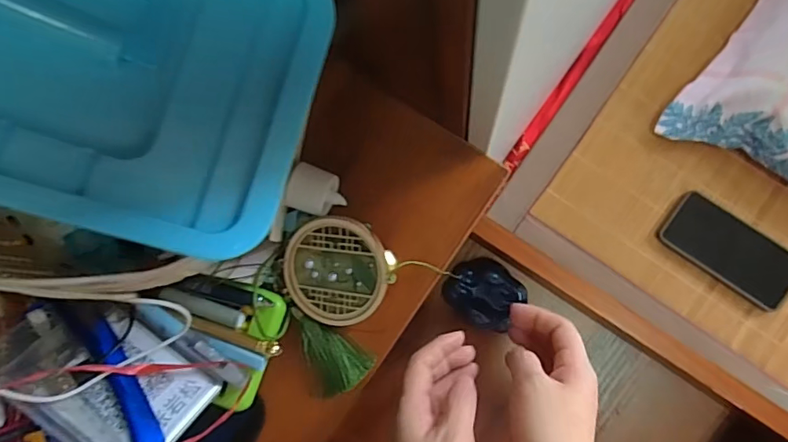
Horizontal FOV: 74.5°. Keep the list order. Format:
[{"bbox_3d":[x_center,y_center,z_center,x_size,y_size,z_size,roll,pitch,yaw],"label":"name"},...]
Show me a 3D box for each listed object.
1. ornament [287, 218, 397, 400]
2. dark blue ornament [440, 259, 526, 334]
[{"bbox_3d":[-0.048,0.063,0.386,0.080,0.030,0.126,16,87,8],"label":"ornament"},{"bbox_3d":[0.093,0.074,0.539,0.075,0.021,0.065,41,90,9],"label":"dark blue ornament"}]

